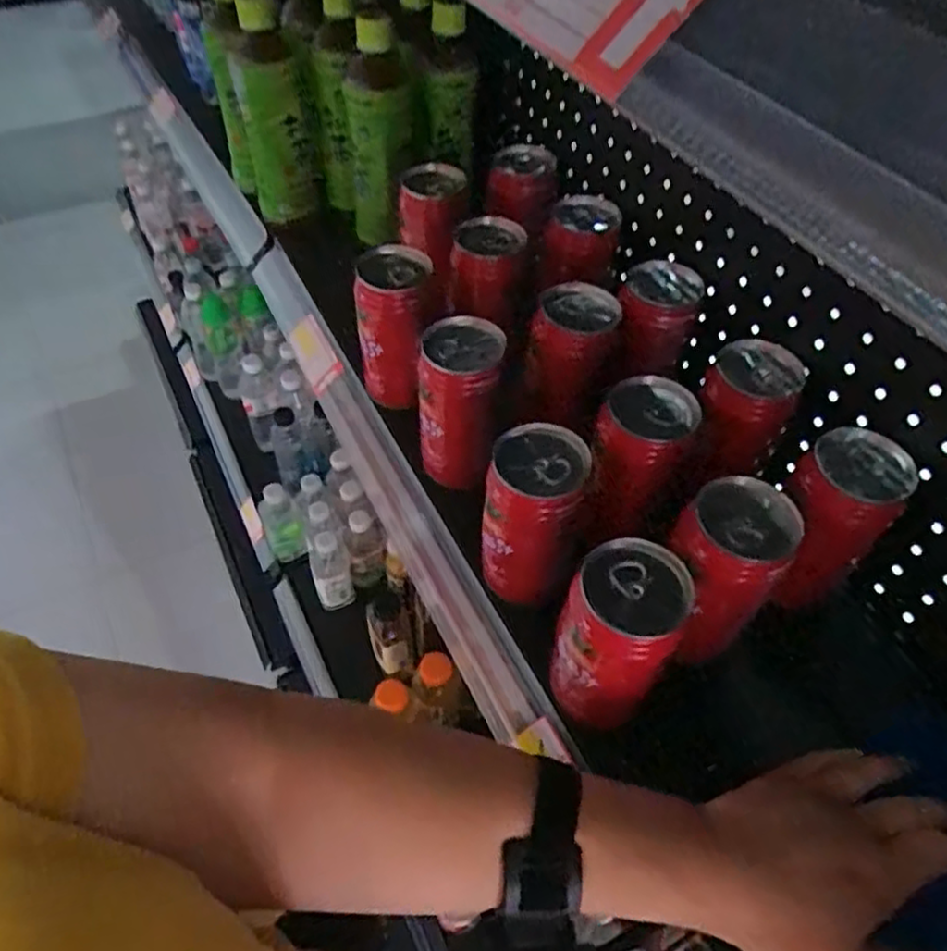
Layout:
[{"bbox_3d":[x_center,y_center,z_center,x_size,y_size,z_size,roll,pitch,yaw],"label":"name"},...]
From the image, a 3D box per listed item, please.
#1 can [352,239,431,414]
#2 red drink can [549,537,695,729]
[{"bbox_3d":[-0.063,-0.115,0.567,0.060,0.116,0.064,3,51,1],"label":"can"},{"bbox_3d":[0.081,0.091,0.390,0.058,0.107,0.061,1,51,-1],"label":"red drink can"}]

